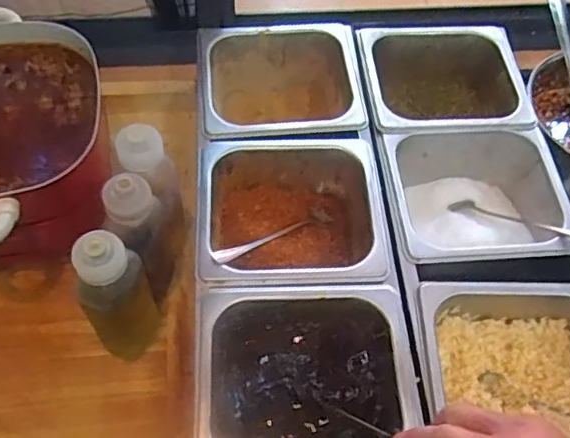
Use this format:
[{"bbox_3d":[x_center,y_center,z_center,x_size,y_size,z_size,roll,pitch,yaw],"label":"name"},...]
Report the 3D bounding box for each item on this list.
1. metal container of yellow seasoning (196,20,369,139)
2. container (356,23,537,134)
[{"bbox_3d":[-0.010,-0.134,0.704,0.182,0.109,0.160,-1,59,-4],"label":"metal container of yellow seasoning"},{"bbox_3d":[0.176,-0.143,0.708,0.180,0.090,0.164,-2,59,-4],"label":"container"}]

